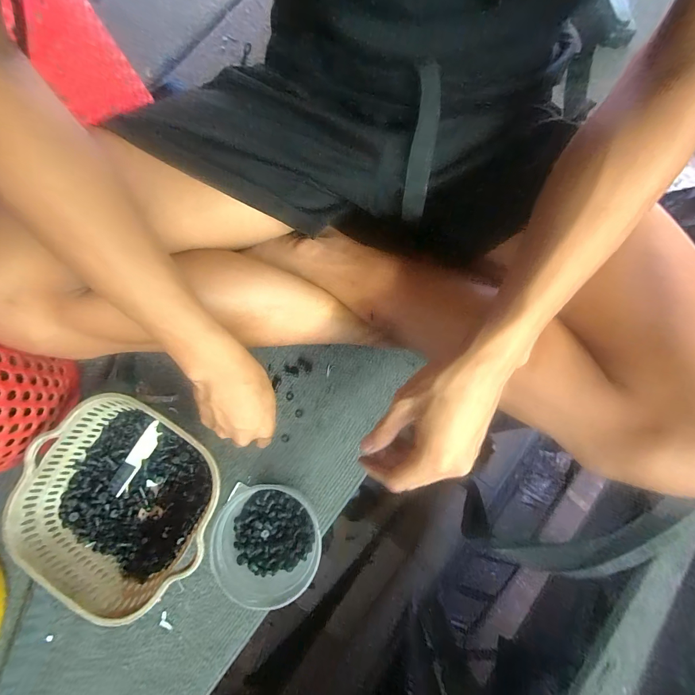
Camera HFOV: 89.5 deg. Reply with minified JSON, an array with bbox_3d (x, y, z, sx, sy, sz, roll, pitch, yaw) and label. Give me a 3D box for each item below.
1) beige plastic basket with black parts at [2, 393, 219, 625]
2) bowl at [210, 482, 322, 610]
[{"bbox_3d":[-0.243,0.167,0.399,0.202,0.080,0.189,22,81,5],"label":"beige plastic basket with black parts"},{"bbox_3d":[-0.085,0.212,0.395,0.113,0.067,0.113,0,79,1],"label":"bowl"}]

